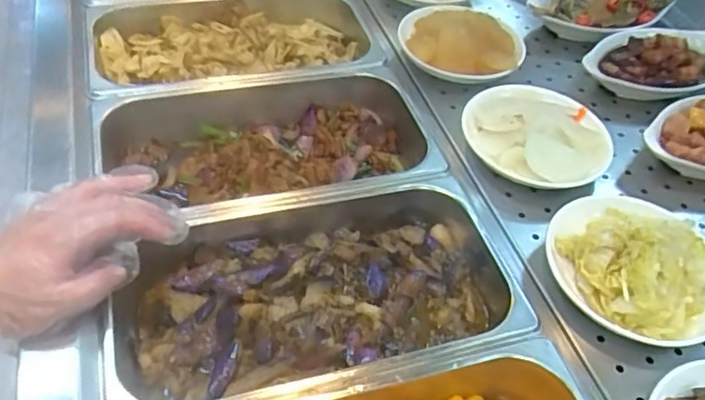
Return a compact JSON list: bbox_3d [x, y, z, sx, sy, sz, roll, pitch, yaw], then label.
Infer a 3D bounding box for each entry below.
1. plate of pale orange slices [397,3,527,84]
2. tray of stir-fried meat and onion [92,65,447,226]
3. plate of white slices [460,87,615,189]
[{"bbox_3d":[0.123,-0.182,0.699,0.137,0.043,0.130,3,48,-3],"label":"plate of pale orange slices"},{"bbox_3d":[-0.079,-0.049,0.610,0.325,0.055,0.181,-11,50,-16],"label":"tray of stir-fried meat and onion"},{"bbox_3d":[0.181,-0.066,0.599,0.143,0.039,0.135,3,48,-3],"label":"plate of white slices"}]

